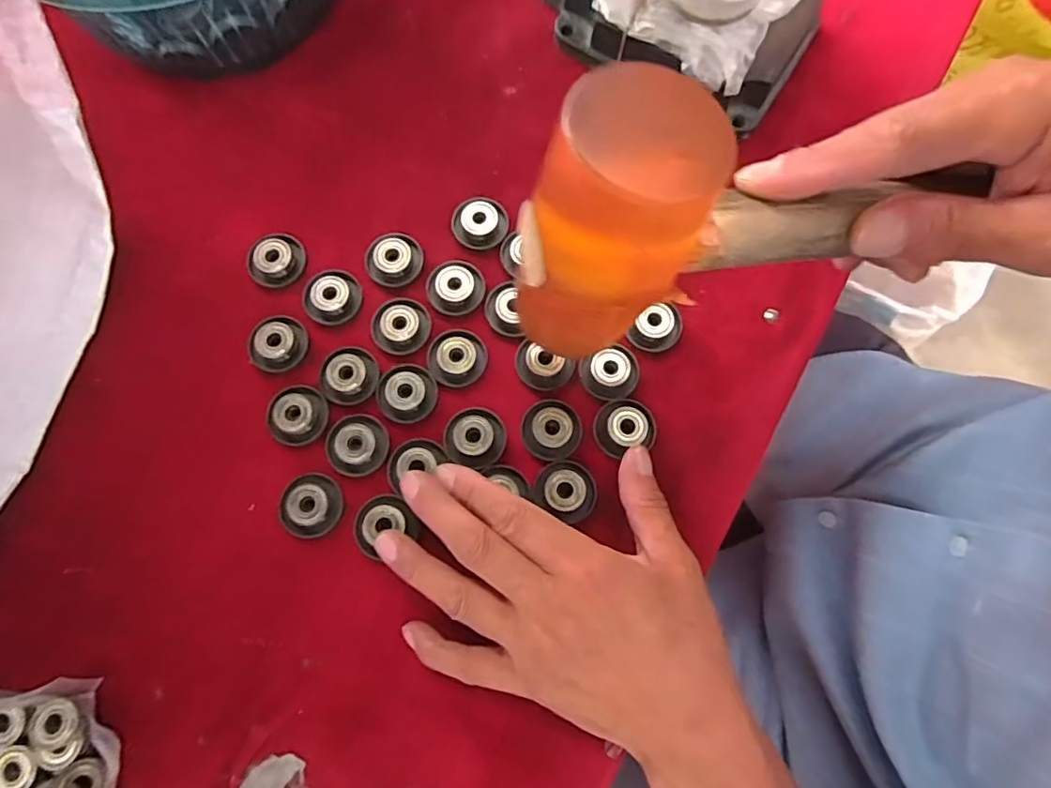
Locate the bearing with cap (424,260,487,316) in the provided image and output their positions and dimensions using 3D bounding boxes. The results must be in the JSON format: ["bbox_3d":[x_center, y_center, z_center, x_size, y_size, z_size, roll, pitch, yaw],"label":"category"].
[{"bbox_3d":[-0.041,-0.063,0.330,0.032,0.007,0.032,-30,79,-8],"label":"bearing with cap"}]

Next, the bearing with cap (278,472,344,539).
[{"bbox_3d":[-0.113,0.058,0.300,0.031,0.008,0.031,0,77,-1],"label":"bearing with cap"}]

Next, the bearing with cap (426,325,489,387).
[{"bbox_3d":[-0.039,-0.021,0.321,0.032,0.006,0.033,0,77,-1],"label":"bearing with cap"}]

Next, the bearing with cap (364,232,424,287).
[{"bbox_3d":[-0.078,-0.080,0.336,0.032,0.008,0.034,0,77,-1],"label":"bearing with cap"}]

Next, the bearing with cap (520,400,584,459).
[{"bbox_3d":[0.014,0.019,0.309,0.032,0.011,0.032,0,77,-1],"label":"bearing with cap"}]

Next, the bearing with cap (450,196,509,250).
[{"bbox_3d":[-0.028,-0.103,0.342,0.033,0.009,0.031,0,77,-1],"label":"bearing with cap"}]

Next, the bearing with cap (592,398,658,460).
[{"bbox_3d":[0.055,0.018,0.312,0.032,0.014,0.034,0,77,-1],"label":"bearing with cap"}]

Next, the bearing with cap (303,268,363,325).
[{"bbox_3d":[-0.111,-0.056,0.329,0.028,0.009,0.033,21,77,4],"label":"bearing with cap"}]

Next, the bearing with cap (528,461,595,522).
[{"bbox_3d":[0.021,0.050,0.301,0.032,0.011,0.029,29,78,6],"label":"bearing with cap"}]

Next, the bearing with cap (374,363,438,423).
[{"bbox_3d":[-0.066,-0.001,0.314,0.033,0.006,0.032,0,77,-1],"label":"bearing with cap"}]

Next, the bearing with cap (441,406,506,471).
[{"bbox_3d":[-0.027,0.022,0.309,0.033,0.009,0.032,0,77,-1],"label":"bearing with cap"}]

